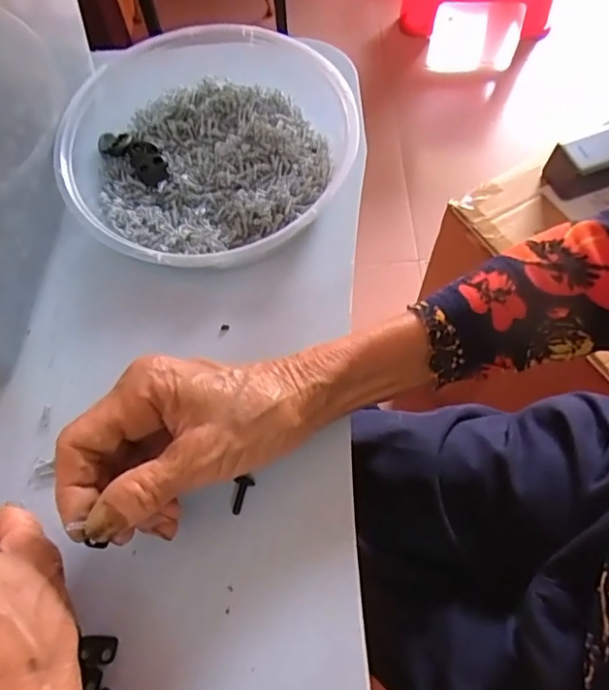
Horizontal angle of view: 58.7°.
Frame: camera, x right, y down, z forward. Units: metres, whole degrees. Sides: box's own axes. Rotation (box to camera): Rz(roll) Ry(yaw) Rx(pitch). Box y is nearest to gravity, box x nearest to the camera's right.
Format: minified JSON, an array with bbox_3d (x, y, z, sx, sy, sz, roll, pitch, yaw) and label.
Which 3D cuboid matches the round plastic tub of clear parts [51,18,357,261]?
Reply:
[{"bbox_3d":[-0.076,-0.132,0.360,0.208,0.043,0.185,21,68,12],"label":"round plastic tub of clear parts"}]

